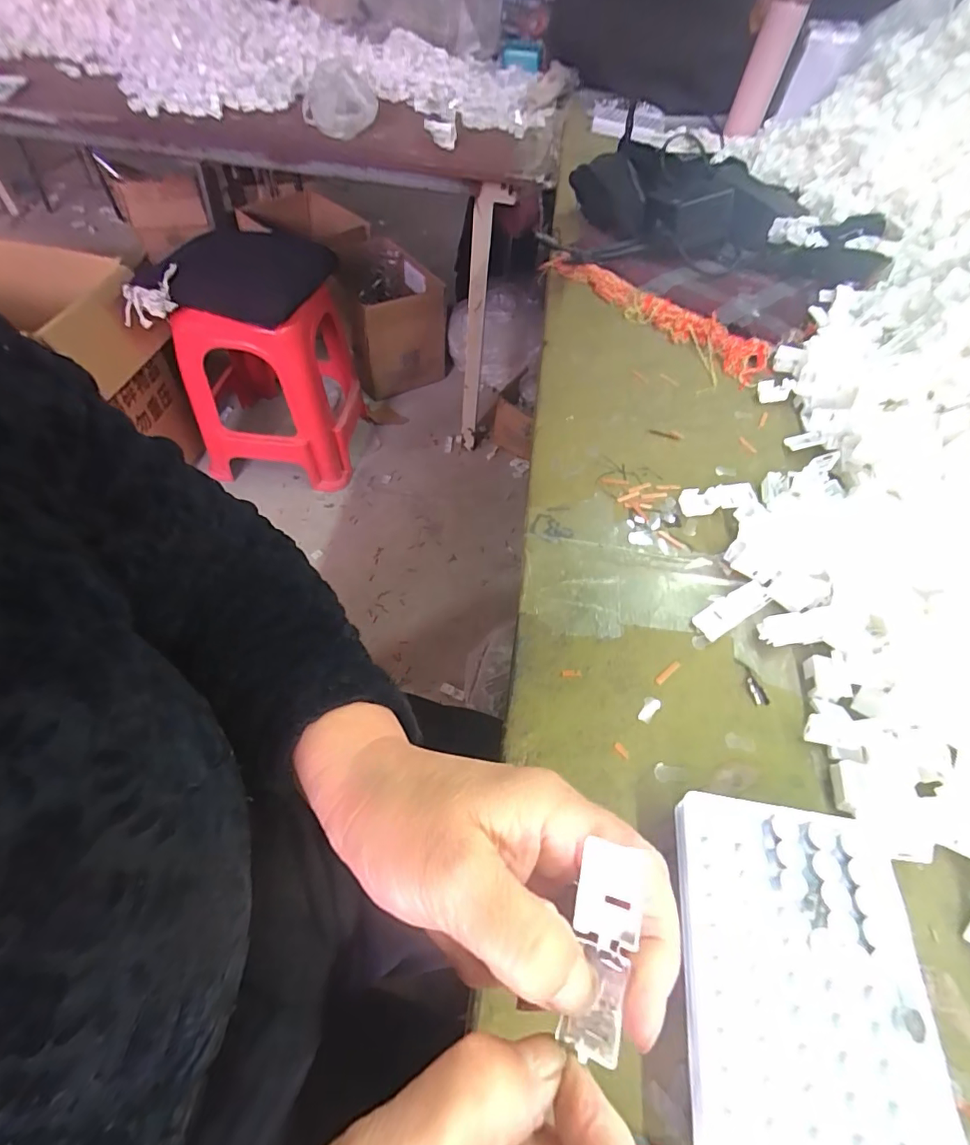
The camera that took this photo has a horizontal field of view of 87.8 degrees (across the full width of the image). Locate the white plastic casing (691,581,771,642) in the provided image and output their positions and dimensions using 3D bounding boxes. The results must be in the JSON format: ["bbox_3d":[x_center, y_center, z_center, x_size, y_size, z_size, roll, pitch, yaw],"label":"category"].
[{"bbox_3d":[0.169,0.025,0.345,0.059,0.005,0.020,-25,61,-21],"label":"white plastic casing"}]

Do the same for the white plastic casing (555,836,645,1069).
[{"bbox_3d":[0.035,0.113,0.152,0.018,0.006,0.053,8,70,7],"label":"white plastic casing"}]

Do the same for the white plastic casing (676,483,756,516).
[{"bbox_3d":[0.184,-0.057,0.401,0.055,0.015,0.022,1,54,3],"label":"white plastic casing"}]

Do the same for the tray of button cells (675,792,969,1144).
[{"bbox_3d":[0.136,0.176,0.221,0.095,0.026,0.129,9,54,2],"label":"tray of button cells"}]

